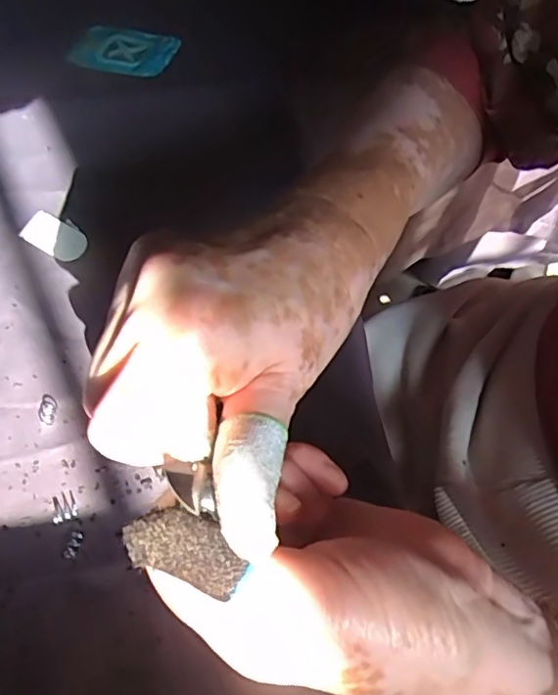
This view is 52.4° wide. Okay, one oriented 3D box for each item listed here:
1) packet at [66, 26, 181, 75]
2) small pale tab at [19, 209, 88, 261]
[{"bbox_3d":[-0.140,-0.268,0.507,0.090,0.006,0.063,14,59,7],"label":"packet"},{"bbox_3d":[-0.150,-0.076,0.380,0.050,0.004,0.026,30,62,16],"label":"small pale tab"}]

